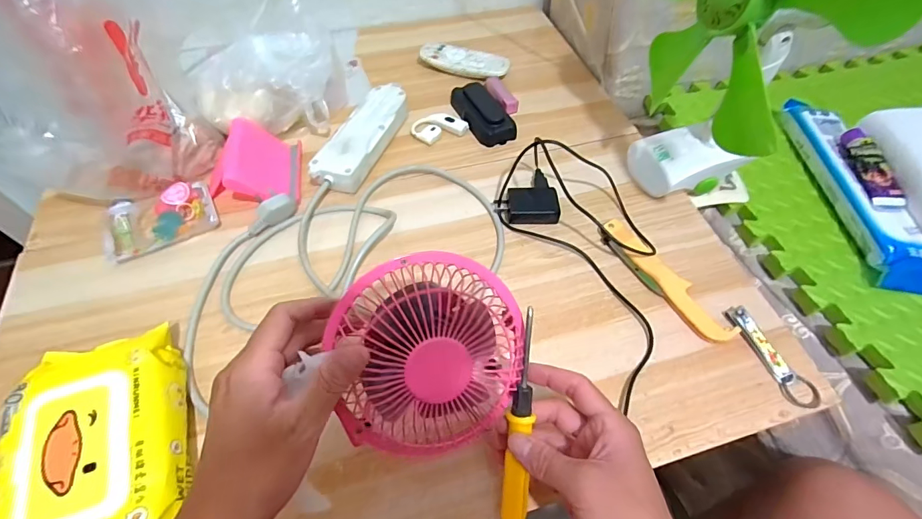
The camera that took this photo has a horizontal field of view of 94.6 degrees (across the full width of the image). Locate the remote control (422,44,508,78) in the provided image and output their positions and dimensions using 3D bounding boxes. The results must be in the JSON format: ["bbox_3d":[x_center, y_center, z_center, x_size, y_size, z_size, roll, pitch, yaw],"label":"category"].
[{"bbox_3d":[0.005,-0.286,0.609,0.125,0.018,0.048,21,56,17],"label":"remote control"}]

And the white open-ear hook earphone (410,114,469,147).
[{"bbox_3d":[-0.028,-0.167,0.537,0.067,0.011,0.043,-24,55,-16],"label":"white open-ear hook earphone"}]

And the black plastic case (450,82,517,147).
[{"bbox_3d":[0.029,-0.188,0.546,0.054,0.024,0.103,-20,54,-13],"label":"black plastic case"}]

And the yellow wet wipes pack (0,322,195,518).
[{"bbox_3d":[-0.248,0.131,0.292,0.106,0.045,0.178,-20,54,-13],"label":"yellow wet wipes pack"}]

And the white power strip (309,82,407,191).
[{"bbox_3d":[-0.113,-0.148,0.509,0.061,0.028,0.176,13,54,12],"label":"white power strip"}]

